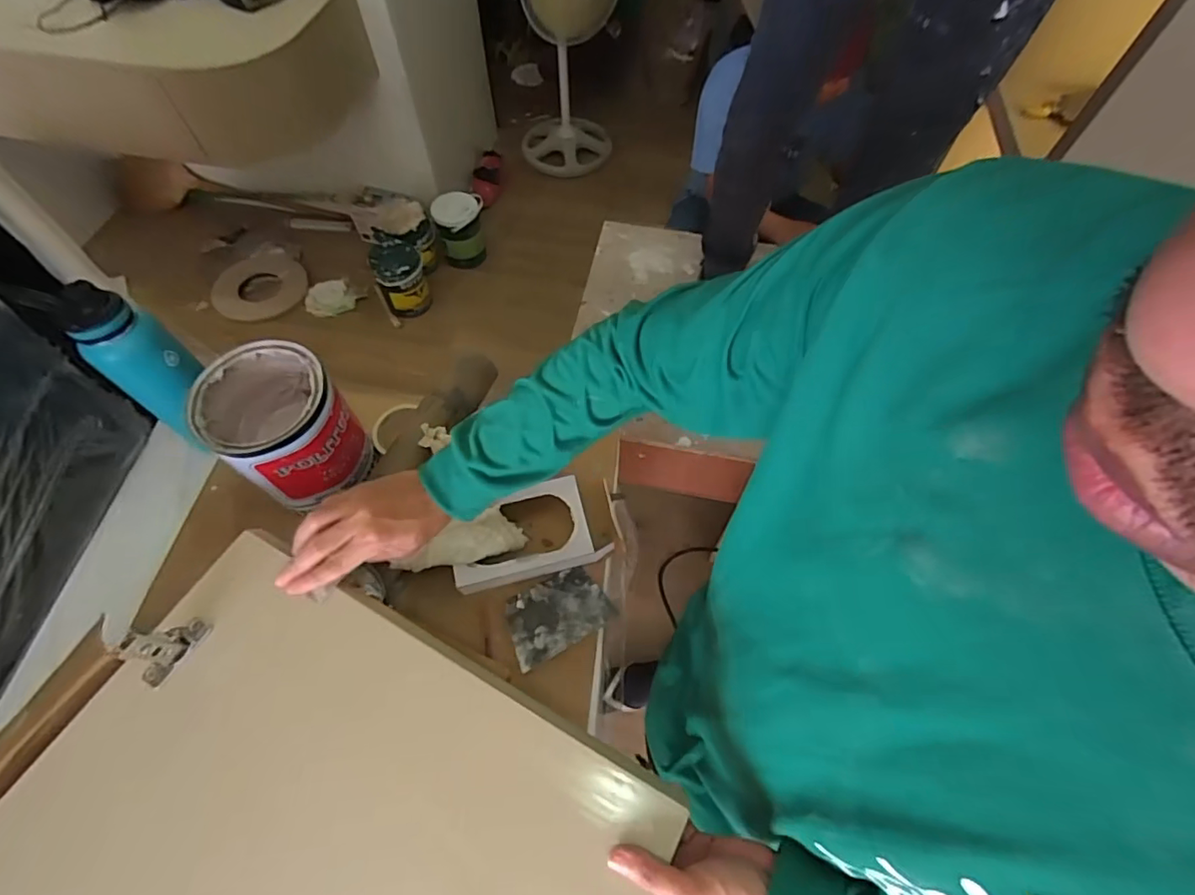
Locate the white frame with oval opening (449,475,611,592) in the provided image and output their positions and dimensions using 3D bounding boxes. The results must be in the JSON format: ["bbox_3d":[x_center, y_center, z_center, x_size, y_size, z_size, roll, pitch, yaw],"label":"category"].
[{"bbox_3d":[-0.094,0.121,0.757,0.213,0.057,0.121,-13,62,-9],"label":"white frame with oval opening"}]

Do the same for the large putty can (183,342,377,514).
[{"bbox_3d":[-0.419,-0.024,0.740,0.164,0.168,0.155,38,66,18],"label":"large putty can"}]

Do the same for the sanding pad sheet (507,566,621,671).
[{"bbox_3d":[-0.055,0.222,0.729,0.138,0.008,0.093,-27,65,-16],"label":"sanding pad sheet"}]

